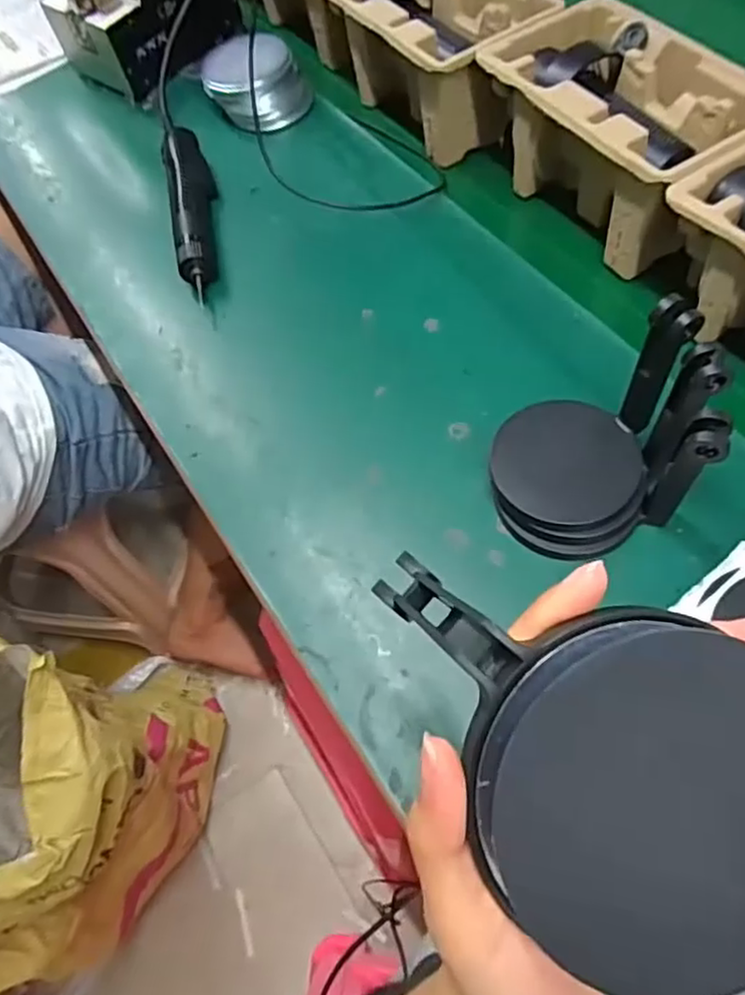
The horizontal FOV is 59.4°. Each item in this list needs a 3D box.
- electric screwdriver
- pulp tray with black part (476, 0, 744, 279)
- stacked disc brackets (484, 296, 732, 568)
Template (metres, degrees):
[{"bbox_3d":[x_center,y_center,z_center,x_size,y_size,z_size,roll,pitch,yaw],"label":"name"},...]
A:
[{"bbox_3d":[-0.174,-0.286,0.640,0.042,0.031,0.222,-12,64,-3],"label":"electric screwdriver"},{"bbox_3d":[0.205,-0.315,0.565,0.142,0.107,0.238,-31,67,-12],"label":"pulp tray with black part"},{"bbox_3d":[0.142,-0.036,0.413,0.117,0.127,0.102,-10,64,-2],"label":"stacked disc brackets"}]

